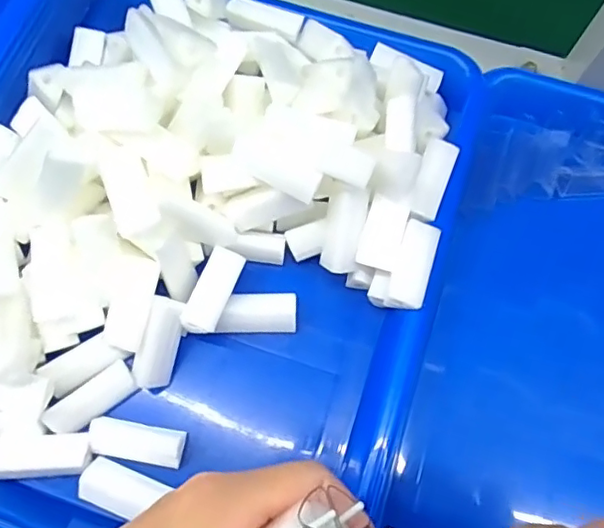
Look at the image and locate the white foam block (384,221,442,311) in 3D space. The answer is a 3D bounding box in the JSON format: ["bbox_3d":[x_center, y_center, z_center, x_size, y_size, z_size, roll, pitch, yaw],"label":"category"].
[{"bbox_3d":[0.058,0.001,0.294,0.018,0.007,0.047,18,71,4],"label":"white foam block"}]

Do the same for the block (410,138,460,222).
[{"bbox_3d":[0.072,-0.047,0.311,0.018,0.009,0.048,21,71,5],"label":"block"}]

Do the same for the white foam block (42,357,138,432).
[{"bbox_3d":[-0.107,0.070,0.291,0.046,0.011,0.016,-35,75,-13],"label":"white foam block"}]

